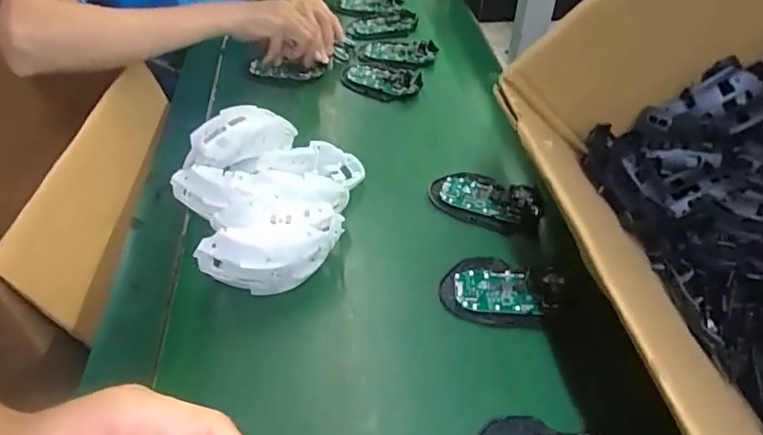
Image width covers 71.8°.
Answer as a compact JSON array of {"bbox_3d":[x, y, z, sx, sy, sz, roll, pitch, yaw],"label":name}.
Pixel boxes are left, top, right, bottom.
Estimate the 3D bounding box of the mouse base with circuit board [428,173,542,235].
[{"bbox_3d":[0.107,-0.024,0.547,0.111,0.021,0.067,23,49,22],"label":"mouse base with circuit board"}]

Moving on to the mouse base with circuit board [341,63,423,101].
[{"bbox_3d":[-0.002,-0.191,0.736,0.118,0.014,0.068,14,61,22],"label":"mouse base with circuit board"}]

